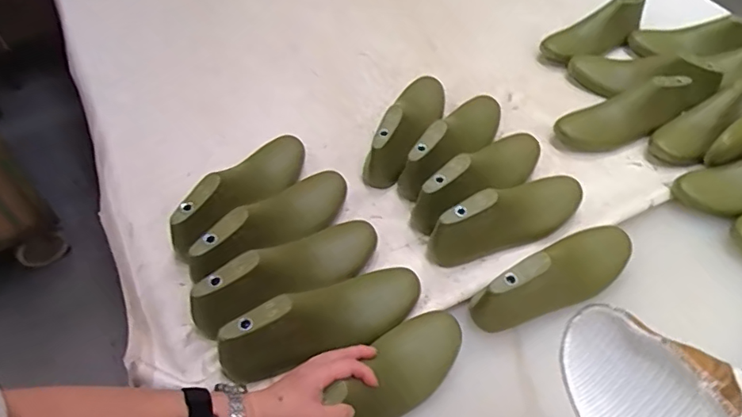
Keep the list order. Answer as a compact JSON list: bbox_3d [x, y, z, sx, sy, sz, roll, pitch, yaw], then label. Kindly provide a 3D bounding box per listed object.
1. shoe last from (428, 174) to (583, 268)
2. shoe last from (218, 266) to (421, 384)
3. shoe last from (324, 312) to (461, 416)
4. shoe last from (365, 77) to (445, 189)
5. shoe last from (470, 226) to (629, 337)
[{"bbox_3d":[0.199,0.001,0.730,0.252,0.077,0.080,-23,56,-20],"label":"shoe last"},{"bbox_3d":[-0.051,0.128,0.616,0.252,0.086,0.080,-25,56,-22],"label":"shoe last"},{"bbox_3d":[0.008,0.194,0.575,0.252,0.091,0.074,-32,59,-28],"label":"shoe last"},{"bbox_3d":[0.064,-0.142,0.847,0.073,0.098,0.241,19,52,12],"label":"shoe last"},{"bbox_3d":[0.244,0.080,0.672,0.259,0.084,0.083,-25,57,-22],"label":"shoe last"}]

